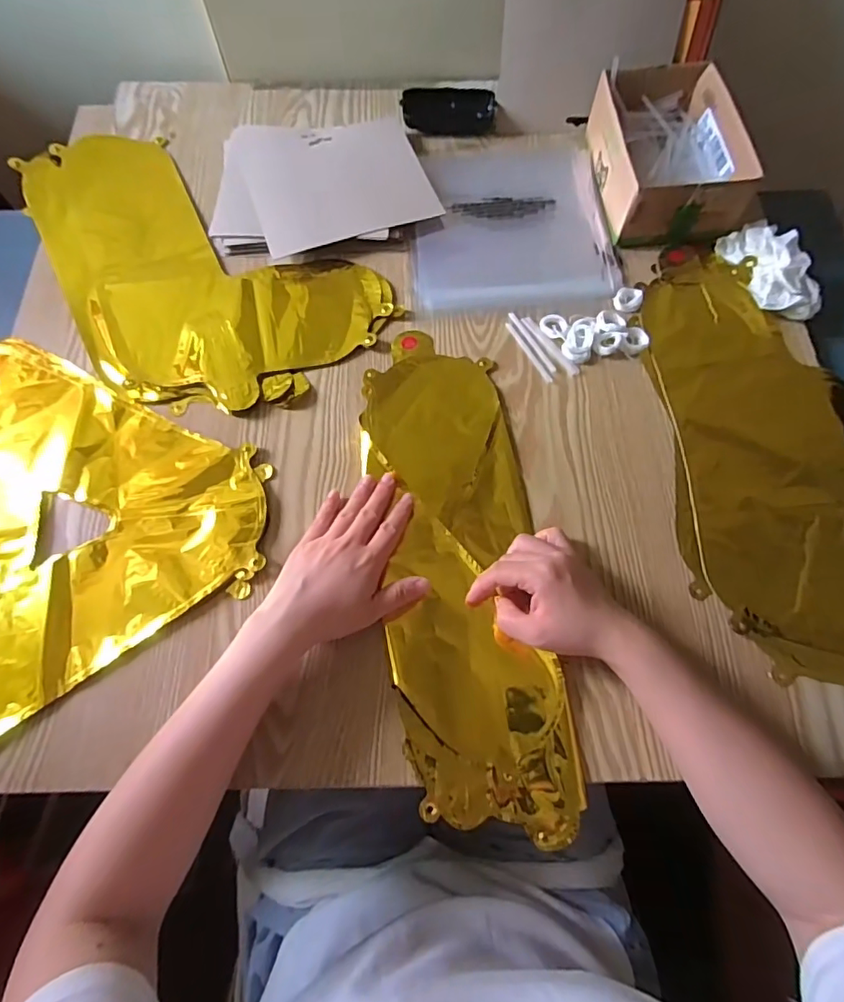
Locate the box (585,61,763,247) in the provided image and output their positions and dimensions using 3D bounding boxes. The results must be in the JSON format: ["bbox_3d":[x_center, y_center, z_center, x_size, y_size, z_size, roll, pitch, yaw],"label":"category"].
[{"bbox_3d":[0.263,-0.378,0.580,0.132,0.070,0.204,-5,68,-1],"label":"box"}]

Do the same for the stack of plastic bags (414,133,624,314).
[{"bbox_3d":[0.094,-0.316,0.587,0.210,0.012,0.248,-5,68,-1],"label":"stack of plastic bags"}]

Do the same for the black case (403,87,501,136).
[{"bbox_3d":[0.032,-0.480,0.648,0.109,0.020,0.063,-8,68,-2],"label":"black case"}]

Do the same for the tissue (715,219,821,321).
[{"bbox_3d":[0.347,-0.232,0.524,0.060,0.033,0.110,-18,68,-6],"label":"tissue"}]

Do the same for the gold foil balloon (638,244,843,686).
[{"bbox_3d":[0.315,-0.058,0.472,0.190,0.009,0.412,0,68,1],"label":"gold foil balloon"}]

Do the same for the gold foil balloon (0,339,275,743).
[{"bbox_3d":[-0.351,-0.003,0.464,0.360,0.010,0.358,-31,70,-11],"label":"gold foil balloon"}]

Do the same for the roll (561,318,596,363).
[{"bbox_3d":[0.151,-0.157,0.513,0.027,0.008,0.050,12,69,6],"label":"roll"}]

